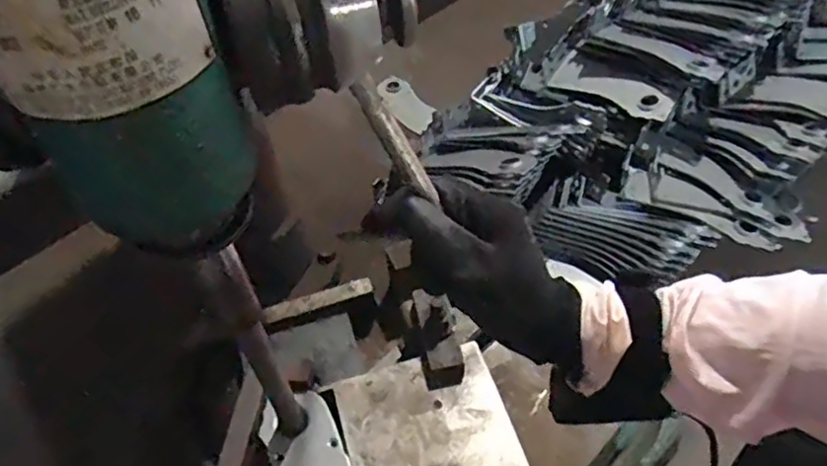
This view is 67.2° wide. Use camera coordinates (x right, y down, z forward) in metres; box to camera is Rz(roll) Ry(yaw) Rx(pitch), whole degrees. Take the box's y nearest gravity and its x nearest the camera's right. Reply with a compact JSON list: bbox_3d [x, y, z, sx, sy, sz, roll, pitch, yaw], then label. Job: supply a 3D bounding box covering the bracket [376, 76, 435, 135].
[{"bbox_3d":[-0.012,-0.207,1.002,0.051,0.018,0.125,-44,62,0],"label":"bracket"}]

